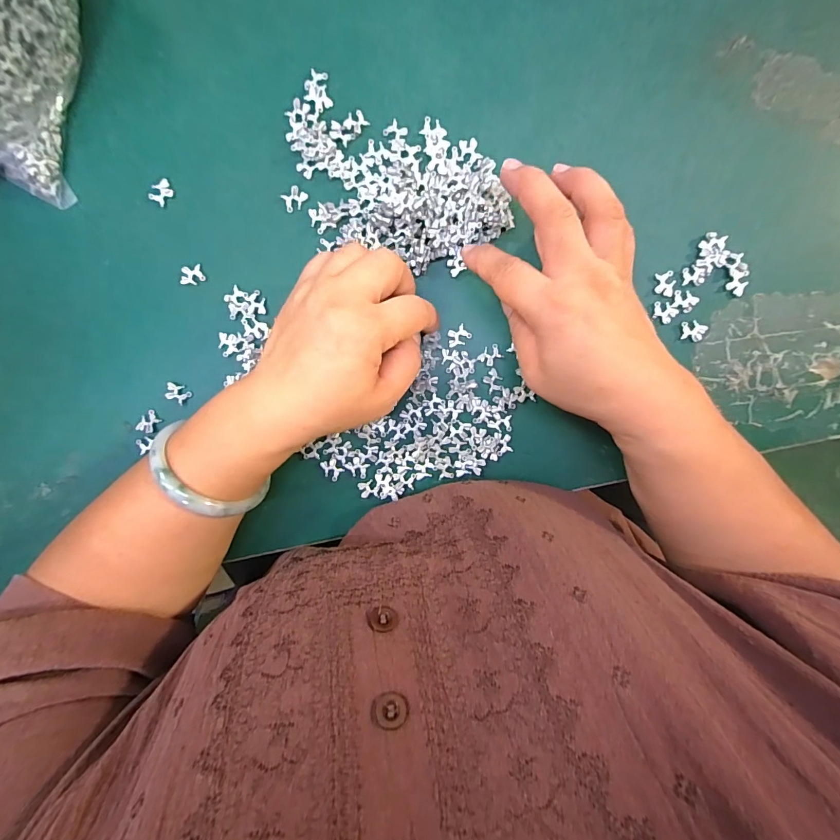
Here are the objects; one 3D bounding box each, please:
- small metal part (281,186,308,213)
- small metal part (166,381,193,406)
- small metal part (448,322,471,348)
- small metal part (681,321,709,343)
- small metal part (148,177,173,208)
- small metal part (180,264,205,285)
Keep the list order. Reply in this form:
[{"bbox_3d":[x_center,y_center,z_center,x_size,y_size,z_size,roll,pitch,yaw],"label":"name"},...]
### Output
[{"bbox_3d":[-0.081,-0.143,0.262,0.016,0.004,0.013,-36,95,6],"label":"small metal part"},{"bbox_3d":[-0.167,-0.018,0.279,0.016,0.007,0.011,32,97,-2],"label":"small metal part"},{"bbox_3d":[0.025,-0.055,0.269,0.016,0.004,0.012,-33,95,5],"label":"small metal part"},{"bbox_3d":[0.180,-0.058,0.266,0.016,0.004,0.013,2,97,2],"label":"small metal part"},{"bbox_3d":[-0.168,-0.149,0.265,0.011,0.004,0.016,35,97,-3],"label":"small metal part"},{"bbox_3d":[-0.152,-0.096,0.268,0.015,0.004,0.012,-13,96,3],"label":"small metal part"}]

